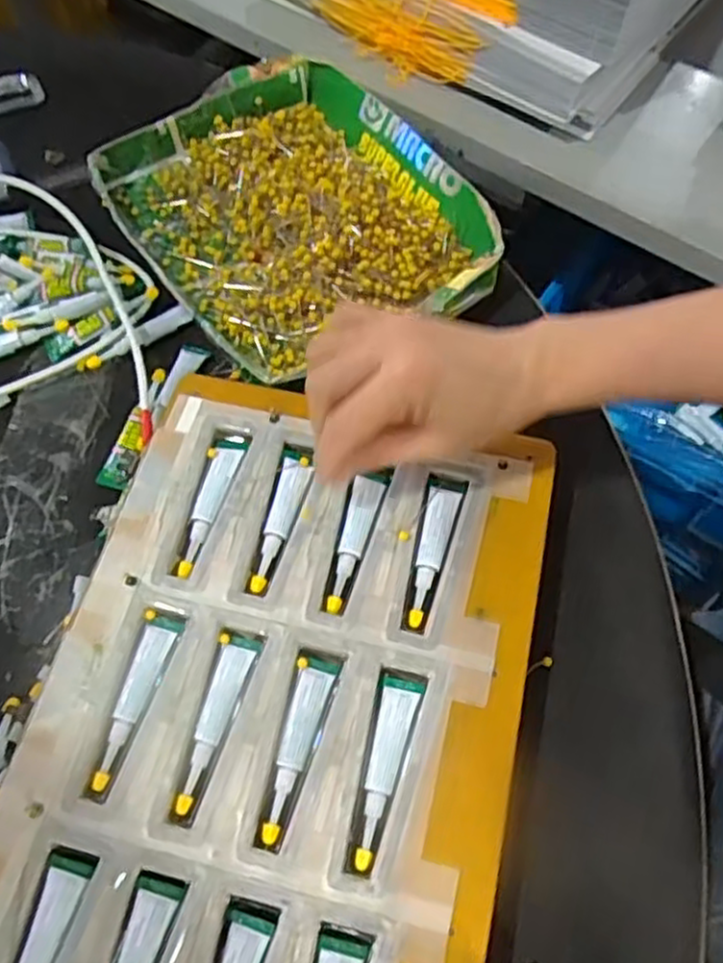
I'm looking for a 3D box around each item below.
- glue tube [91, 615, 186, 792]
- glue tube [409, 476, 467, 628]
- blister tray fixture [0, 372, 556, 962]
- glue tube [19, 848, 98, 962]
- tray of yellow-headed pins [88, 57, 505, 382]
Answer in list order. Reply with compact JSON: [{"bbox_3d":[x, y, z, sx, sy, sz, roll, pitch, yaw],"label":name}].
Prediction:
[{"bbox_3d":[-0.113,0.107,0.368,0.017,0.008,0.084,18,64,9],"label":"glue tube"},{"bbox_3d":[0.036,0.035,0.399,0.018,0.006,0.085,16,64,9],"label":"glue tube"},{"bbox_3d":[-0.046,0.126,0.355,0.228,0.017,0.373,14,64,5],"label":"blister tray fixture"},{"bbox_3d":[-0.138,0.204,0.316,0.019,0.007,0.086,13,64,7],"label":"glue tube"},{"bbox_3d":[-0.041,-0.202,0.538,0.235,0.038,0.281,-28,66,-13],"label":"tray of yellow-headed pins"}]

